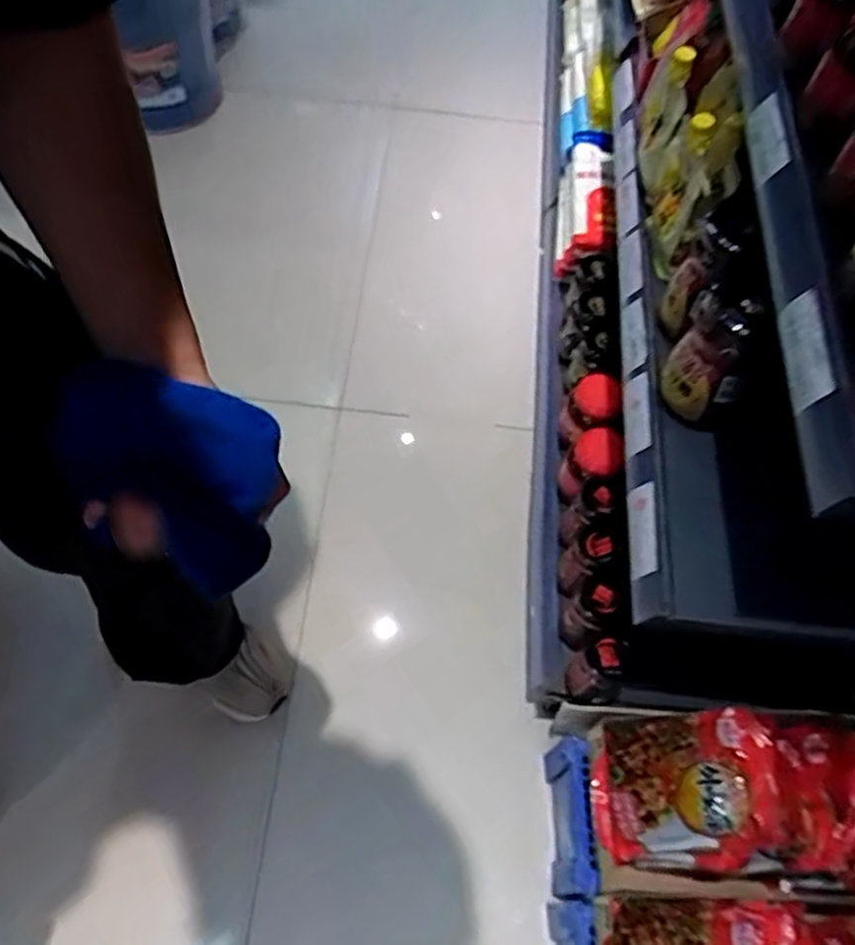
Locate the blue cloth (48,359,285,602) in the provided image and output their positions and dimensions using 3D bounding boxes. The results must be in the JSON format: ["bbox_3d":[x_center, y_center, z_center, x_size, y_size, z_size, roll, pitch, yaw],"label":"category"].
[{"bbox_3d":[-0.164,-0.003,0.481,0.149,0.065,0.085,30,63,14],"label":"blue cloth"}]

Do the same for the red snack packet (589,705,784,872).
[{"bbox_3d":[0.261,0.328,0.824,0.187,0.044,0.140,-25,47,34],"label":"red snack packet"}]

